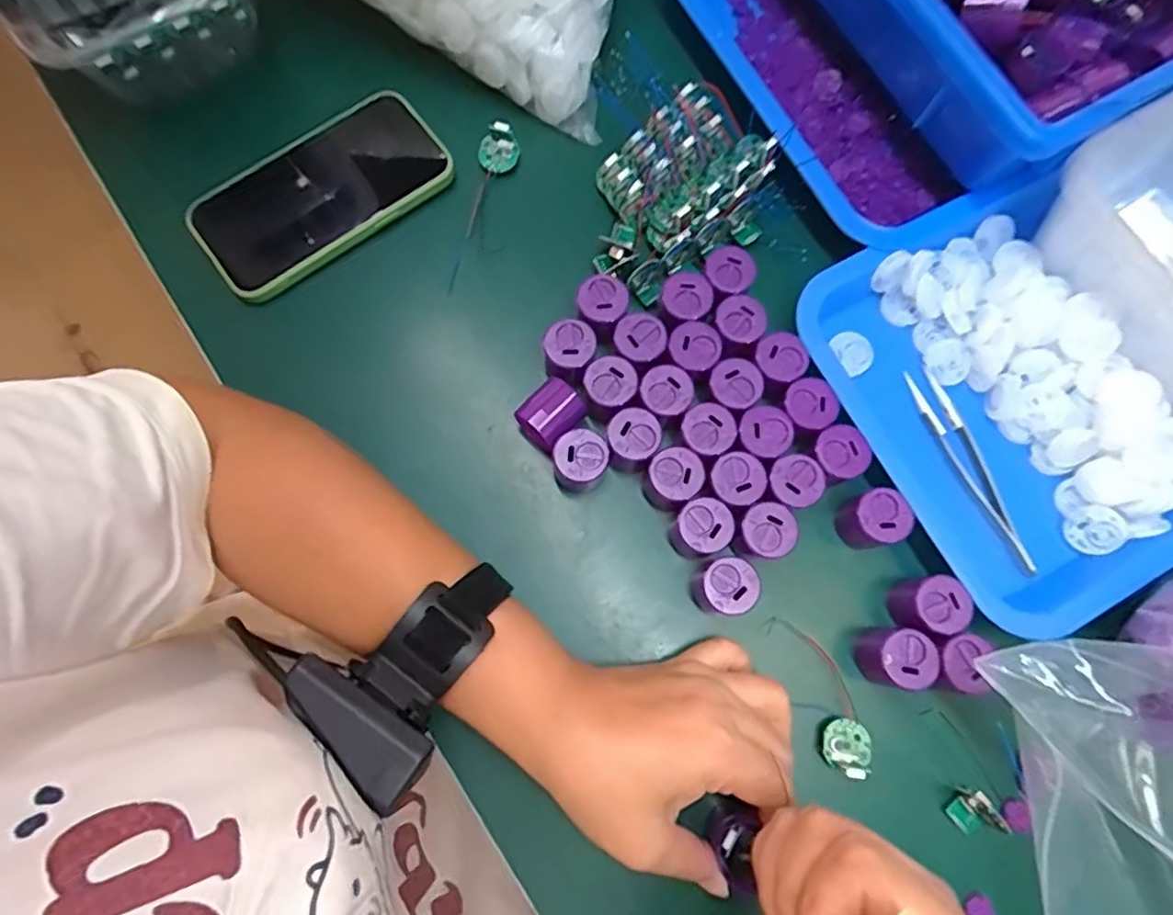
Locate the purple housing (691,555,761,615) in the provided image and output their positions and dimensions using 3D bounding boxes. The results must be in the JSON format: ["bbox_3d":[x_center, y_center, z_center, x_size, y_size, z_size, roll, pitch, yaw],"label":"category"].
[{"bbox_3d":[0.071,0.067,0.329,0.026,0.033,0.027,0,76,-1],"label":"purple housing"}]

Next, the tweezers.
[{"bbox_3d":[0.215,0.006,0.355,0.019,0.008,0.122,-21,78,-6],"label":"tweezers"}]

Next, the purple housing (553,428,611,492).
[{"bbox_3d":[-0.004,0.004,0.342,0.030,0.033,0.027,-39,80,-10],"label":"purple housing"}]

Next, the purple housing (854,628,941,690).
[{"bbox_3d":[0.157,0.102,0.325,0.027,0.036,0.027,0,76,-1],"label":"purple housing"}]

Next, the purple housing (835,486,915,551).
[{"bbox_3d":[0.152,0.033,0.340,0.026,0.032,0.028,0,76,-1],"label":"purple housing"}]

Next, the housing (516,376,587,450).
[{"bbox_3d":[-0.019,-0.022,0.349,0.026,0.025,0.035,42,79,8],"label":"housing"}]

